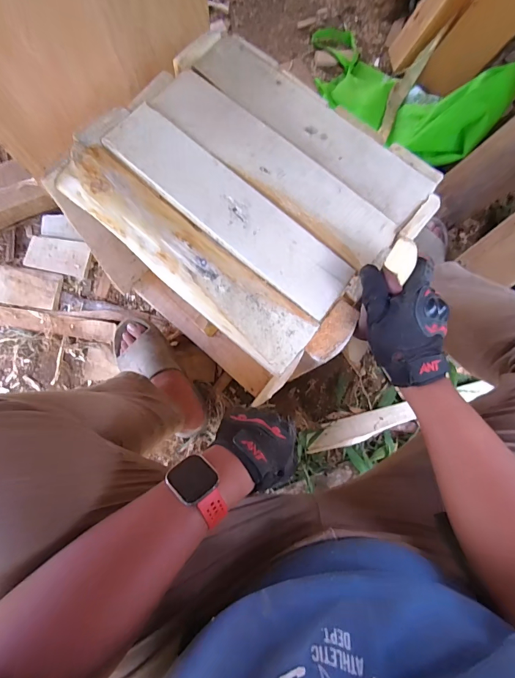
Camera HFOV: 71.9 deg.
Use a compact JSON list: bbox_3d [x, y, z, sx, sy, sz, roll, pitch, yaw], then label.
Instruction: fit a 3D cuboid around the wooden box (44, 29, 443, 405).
[{"bbox_3d":[-0.019,-0.176,0.657,0.440,0.361,0.390,42,80,3],"label":"wooden box"}]

